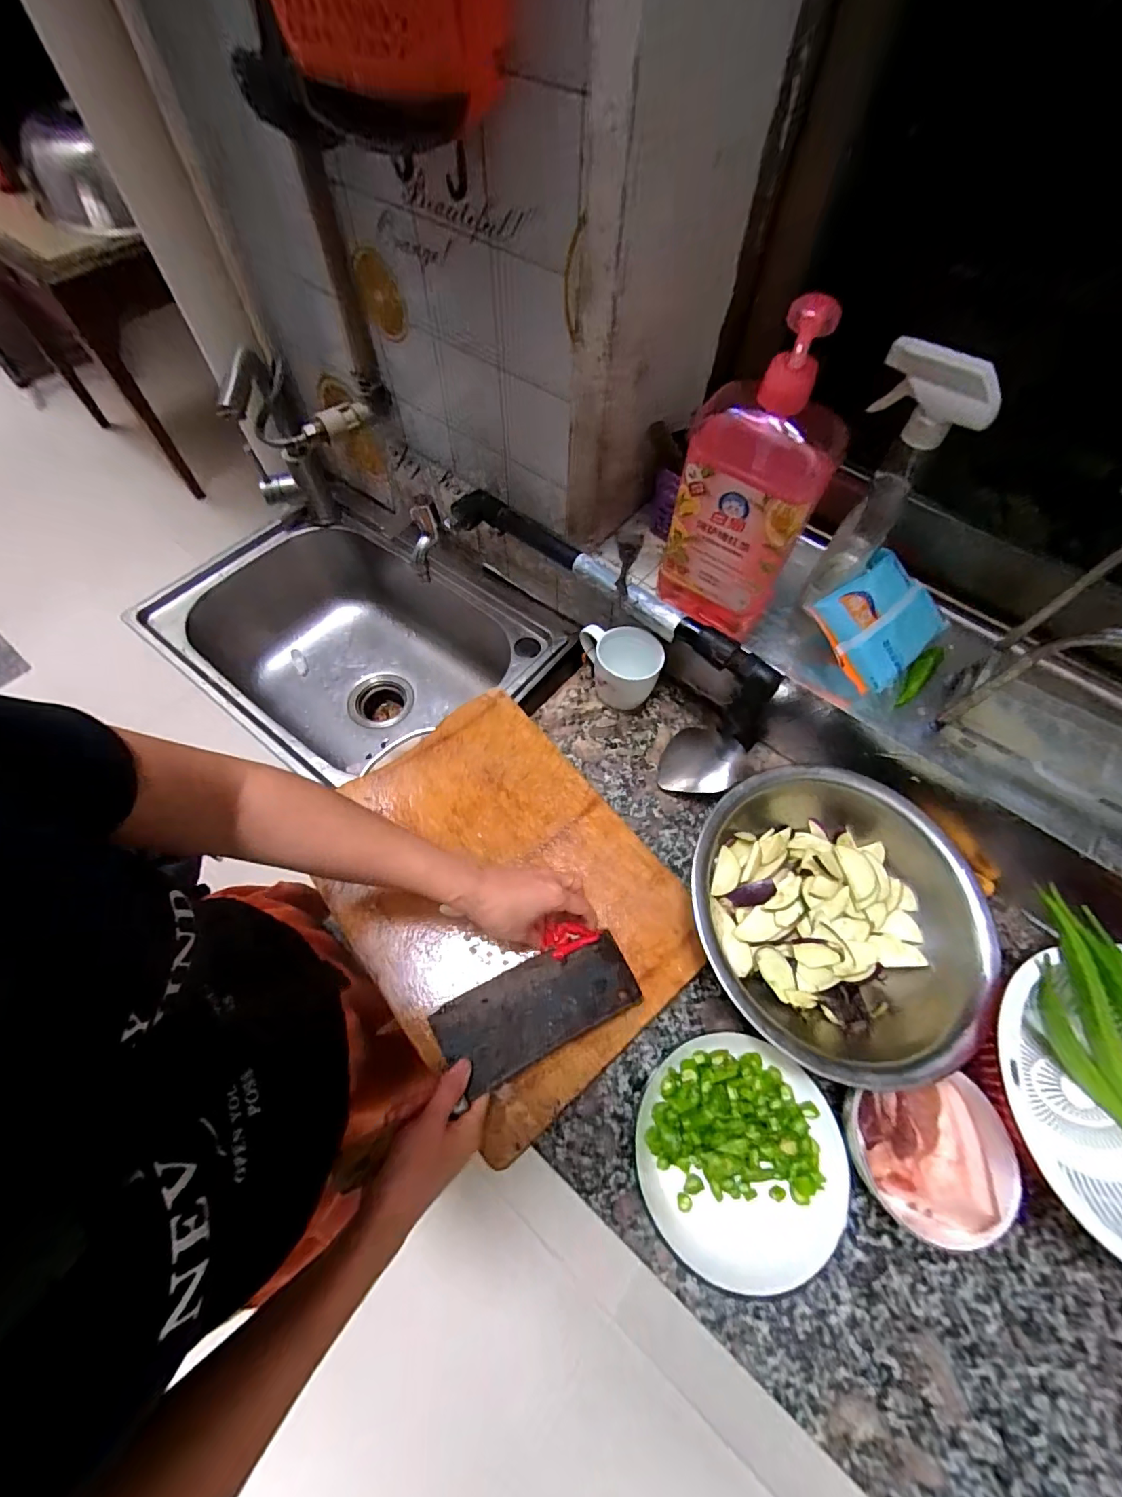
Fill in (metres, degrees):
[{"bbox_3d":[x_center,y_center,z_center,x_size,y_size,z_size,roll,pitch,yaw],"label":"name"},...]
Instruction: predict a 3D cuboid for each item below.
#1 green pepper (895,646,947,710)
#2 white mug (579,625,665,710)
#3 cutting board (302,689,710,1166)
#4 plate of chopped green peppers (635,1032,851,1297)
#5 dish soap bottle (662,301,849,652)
[{"bbox_3d":[0.370,-0.074,0.529,0.023,0.017,0.075,38,83,16],"label":"green pepper"},{"bbox_3d":[0.071,-0.101,0.643,0.102,0.083,0.083,10,63,3],"label":"white mug"},{"bbox_3d":[-0.067,0.139,0.534,0.298,0.027,0.387,-38,70,-19],"label":"cutting board"},{"bbox_3d":[0.155,0.343,0.437,0.169,0.032,0.164,1,63,-2],"label":"plate of chopped green peppers"},{"bbox_3d":[0.162,-0.219,0.455,0.117,0.271,0.060,33,67,14],"label":"dish soap bottle"}]

